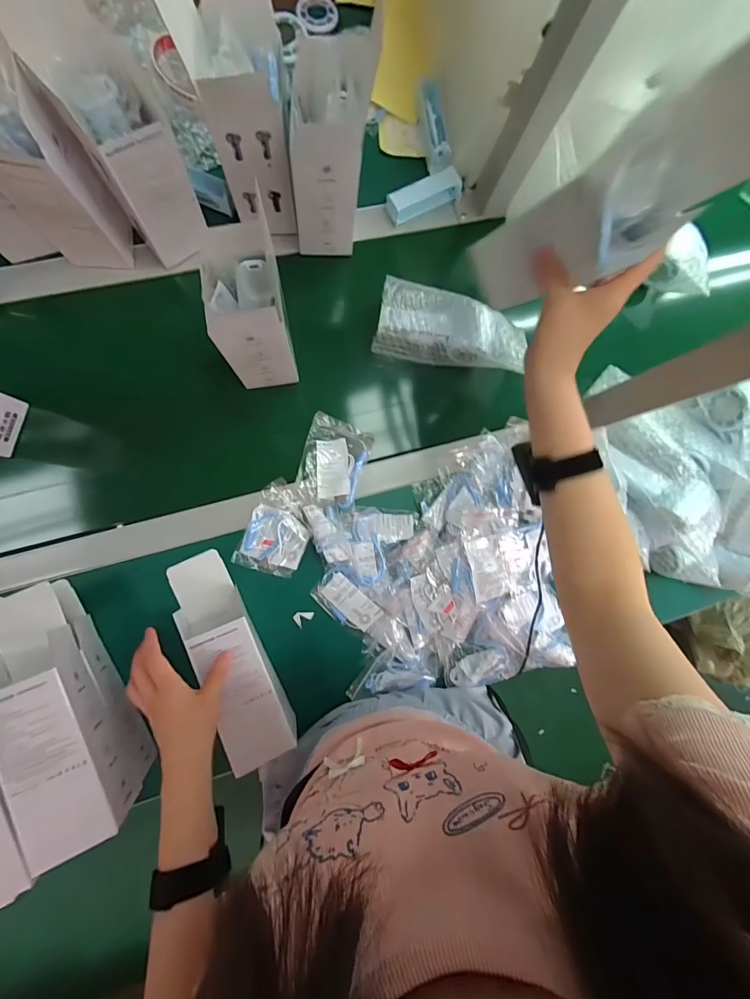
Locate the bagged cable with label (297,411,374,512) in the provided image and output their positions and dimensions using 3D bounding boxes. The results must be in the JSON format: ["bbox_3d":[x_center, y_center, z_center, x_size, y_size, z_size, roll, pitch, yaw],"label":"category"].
[{"bbox_3d":[-0.056,-0.051,0.526,0.085,0.031,0.114,18,89,-8],"label":"bagged cable with label"}]

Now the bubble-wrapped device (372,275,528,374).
[{"bbox_3d":[0.098,-0.222,0.512,0.187,0.048,0.080,11,90,-8],"label":"bubble-wrapped device"}]

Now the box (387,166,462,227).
[{"bbox_3d":[0.068,-0.419,0.535,0.099,0.031,0.036,-27,95,-6],"label":"box"}]

